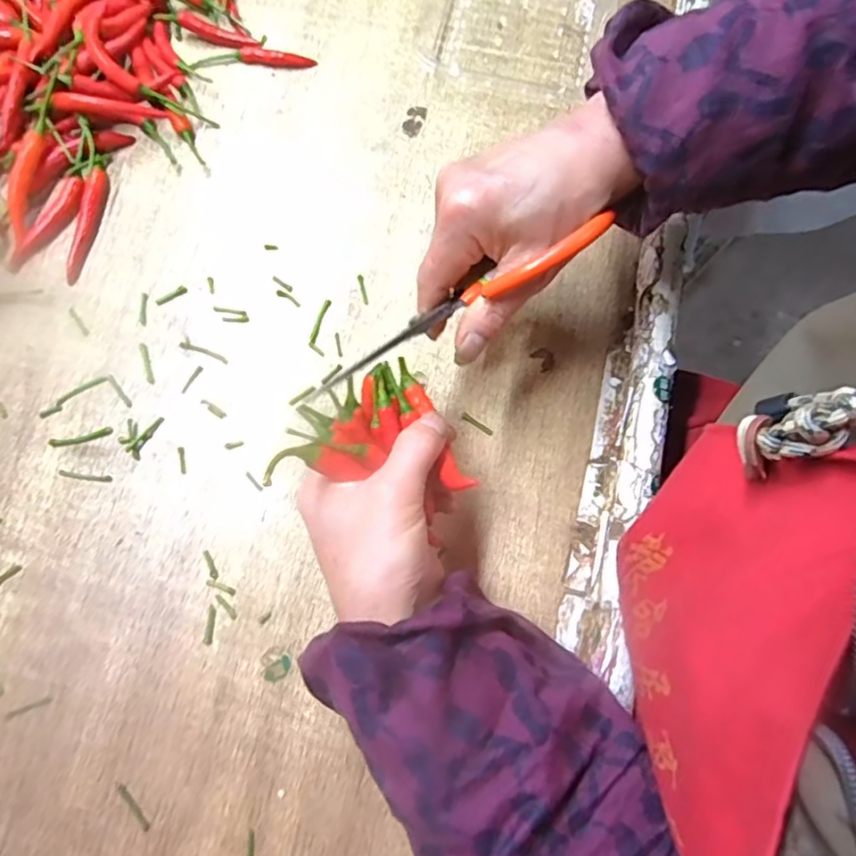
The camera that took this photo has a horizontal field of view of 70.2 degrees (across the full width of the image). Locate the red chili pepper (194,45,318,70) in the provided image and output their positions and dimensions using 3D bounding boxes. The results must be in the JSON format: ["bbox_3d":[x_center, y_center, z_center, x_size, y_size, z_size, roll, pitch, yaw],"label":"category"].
[{"bbox_3d":[-0.125,-0.266,0.438,0.085,0.006,0.017,-3,76,-2],"label":"red chili pepper"}]

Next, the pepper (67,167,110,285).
[{"bbox_3d":[-0.229,-0.137,0.408,0.014,0.009,0.081,9,76,1],"label":"pepper"}]

